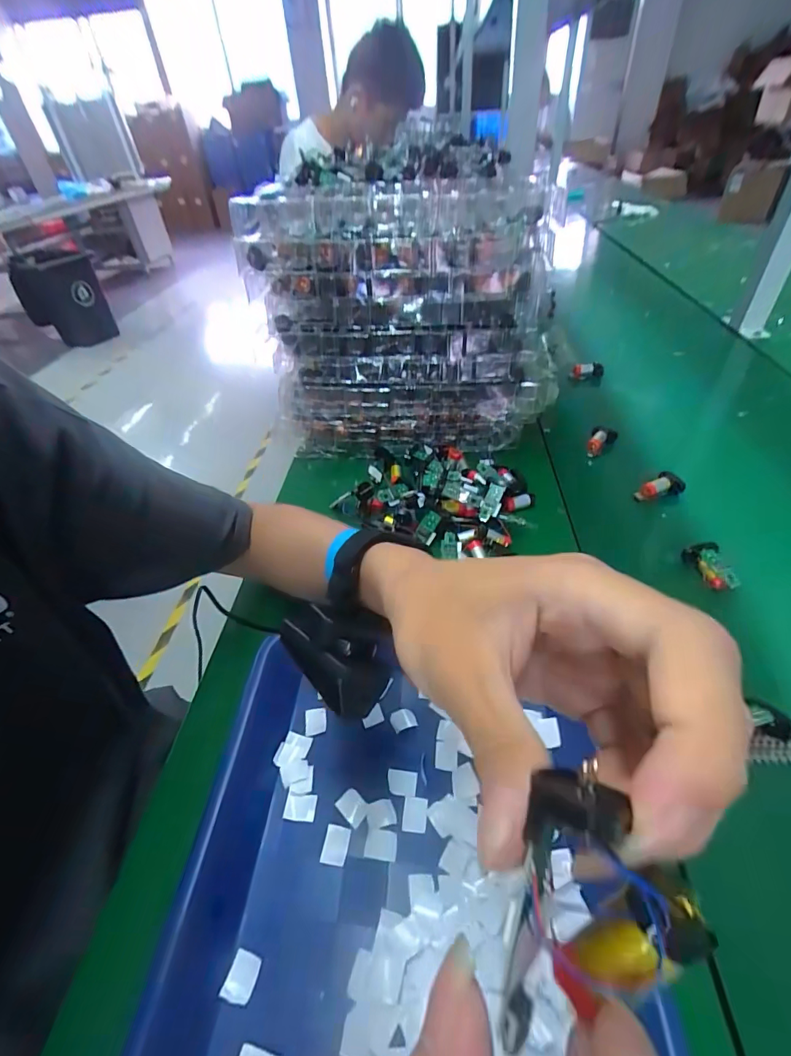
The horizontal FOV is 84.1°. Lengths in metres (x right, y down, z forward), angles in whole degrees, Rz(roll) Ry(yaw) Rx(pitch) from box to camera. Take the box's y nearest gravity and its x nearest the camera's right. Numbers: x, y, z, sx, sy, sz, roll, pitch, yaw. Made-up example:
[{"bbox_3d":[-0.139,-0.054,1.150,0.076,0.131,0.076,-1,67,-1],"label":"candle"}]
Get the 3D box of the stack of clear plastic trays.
[{"bbox_3d":[0.009,-0.262,0.547,0.326,0.280,0.216,-5,44,1],"label":"stack of clear plastic trays"}]

